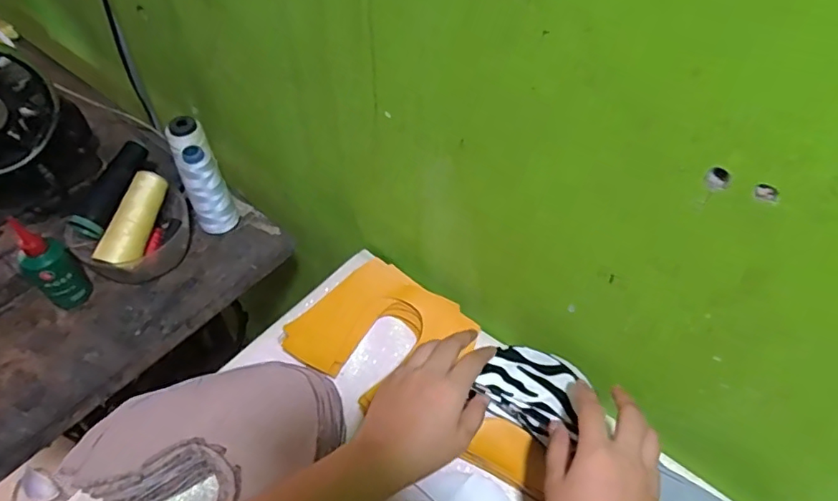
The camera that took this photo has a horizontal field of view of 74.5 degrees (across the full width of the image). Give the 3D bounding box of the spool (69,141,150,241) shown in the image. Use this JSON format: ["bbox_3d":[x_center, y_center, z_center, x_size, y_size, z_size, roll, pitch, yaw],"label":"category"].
[{"bbox_3d":[-0.337,-0.069,0.610,0.037,0.030,0.116,18,70,13],"label":"spool"}]

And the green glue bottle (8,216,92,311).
[{"bbox_3d":[-0.380,0.018,0.570,0.043,0.122,0.033,-37,60,-27],"label":"green glue bottle"}]

